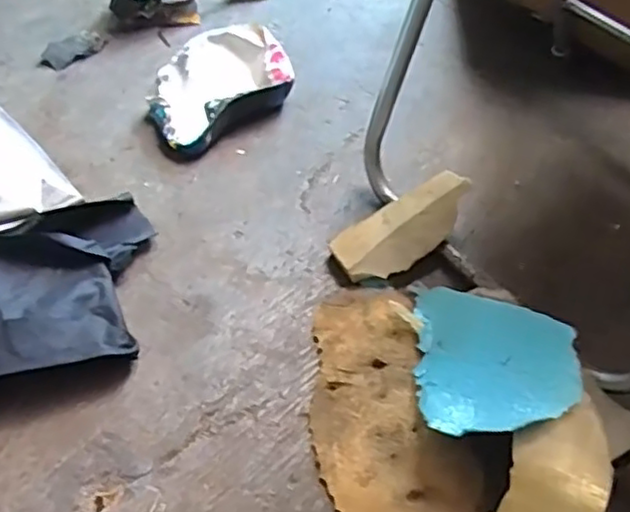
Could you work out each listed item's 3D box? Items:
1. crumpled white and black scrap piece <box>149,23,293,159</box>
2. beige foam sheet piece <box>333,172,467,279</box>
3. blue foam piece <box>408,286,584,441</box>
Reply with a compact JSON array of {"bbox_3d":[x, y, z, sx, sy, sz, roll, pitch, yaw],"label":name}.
[{"bbox_3d":[-0.140,-0.241,0.936,0.227,0.056,0.163,-34,62,-26],"label":"crumpled white and black scrap piece"},{"bbox_3d":[0.104,-0.032,0.775,0.173,0.021,0.076,-35,61,-11],"label":"beige foam sheet piece"},{"bbox_3d":[0.171,0.090,0.652,0.151,0.029,0.199,-12,34,20],"label":"blue foam piece"}]

